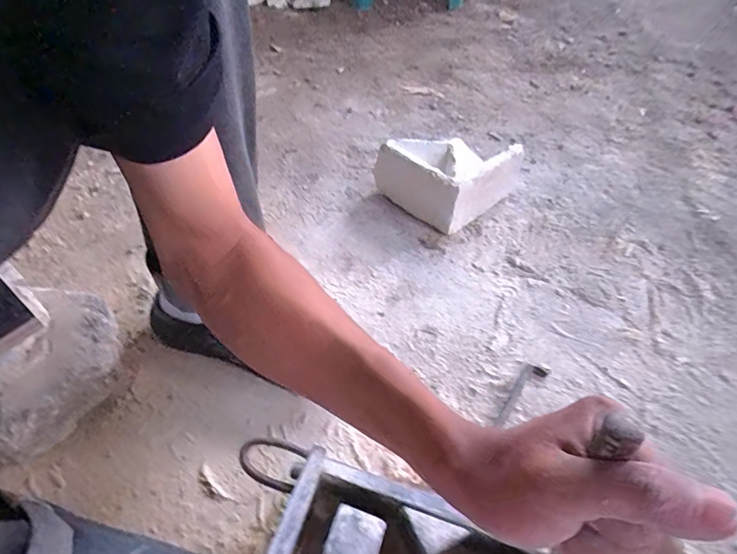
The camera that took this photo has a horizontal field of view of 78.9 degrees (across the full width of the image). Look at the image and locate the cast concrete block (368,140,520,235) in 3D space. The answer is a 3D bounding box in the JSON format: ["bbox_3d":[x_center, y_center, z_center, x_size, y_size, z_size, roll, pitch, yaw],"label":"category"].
[{"bbox_3d":[0.140,-0.189,0.793,0.190,0.107,0.172,-34,60,-29],"label":"cast concrete block"}]

